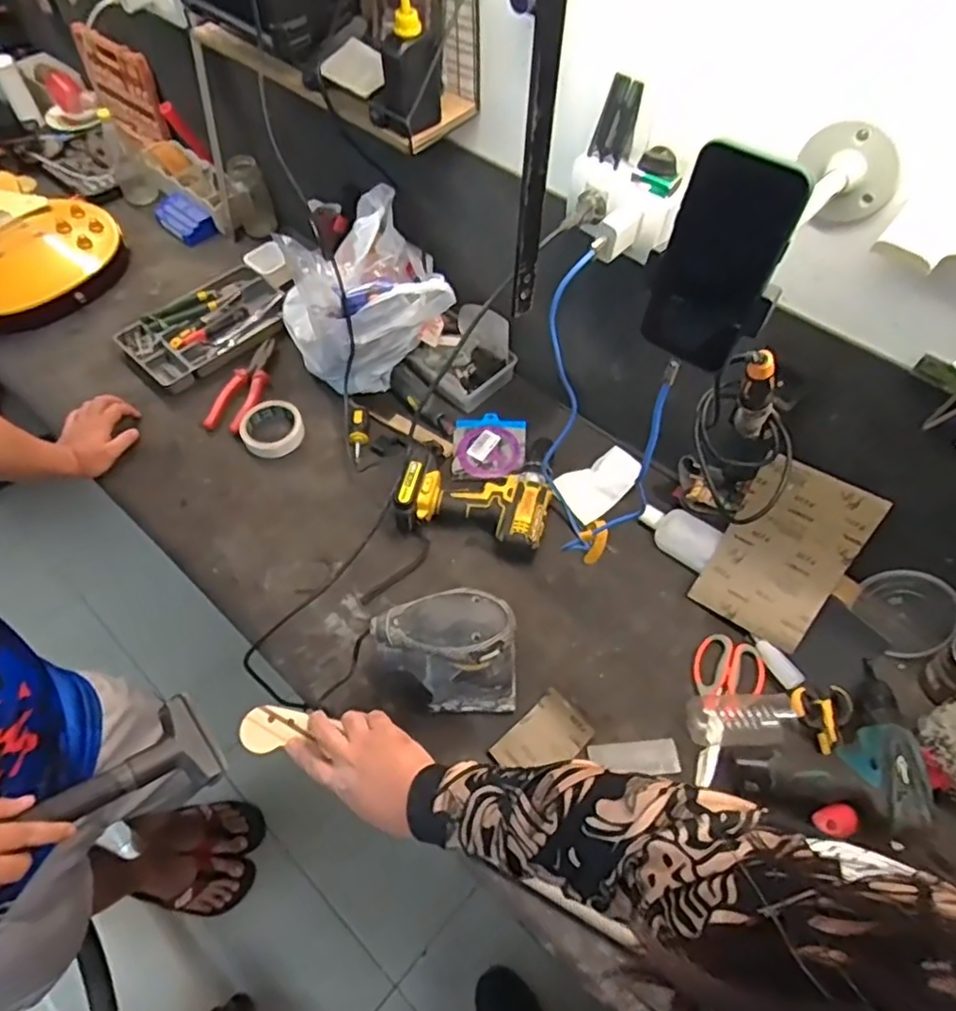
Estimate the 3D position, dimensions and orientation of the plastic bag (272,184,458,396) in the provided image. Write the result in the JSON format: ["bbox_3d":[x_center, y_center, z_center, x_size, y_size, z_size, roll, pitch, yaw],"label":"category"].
[{"bbox_3d":[-0.175,-0.307,0.965,0.228,0.255,0.200,-12,57,-9],"label":"plastic bag"}]

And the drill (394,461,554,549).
[{"bbox_3d":[-0.003,-0.006,0.894,0.200,0.065,0.127,13,56,8],"label":"drill"}]

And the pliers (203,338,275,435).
[{"bbox_3d":[-0.377,-0.202,1.057,0.070,0.019,0.195,14,57,9],"label":"pliers"}]

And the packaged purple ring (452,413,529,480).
[{"bbox_3d":[0.019,-0.093,0.984,0.108,0.016,0.117,4,56,2],"label":"packaged purple ring"}]

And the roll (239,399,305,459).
[{"bbox_3d":[-0.320,-0.122,0.997,0.096,0.023,0.104,0,56,-1],"label":"roll"}]

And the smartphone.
[{"bbox_3d":[0.163,-0.165,0.442,0.073,0.148,0.010,35,56,20],"label":"smartphone"}]

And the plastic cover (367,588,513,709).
[{"bbox_3d":[-0.036,0.170,0.733,0.161,0.147,0.089,1,56,-1],"label":"plastic cover"}]

